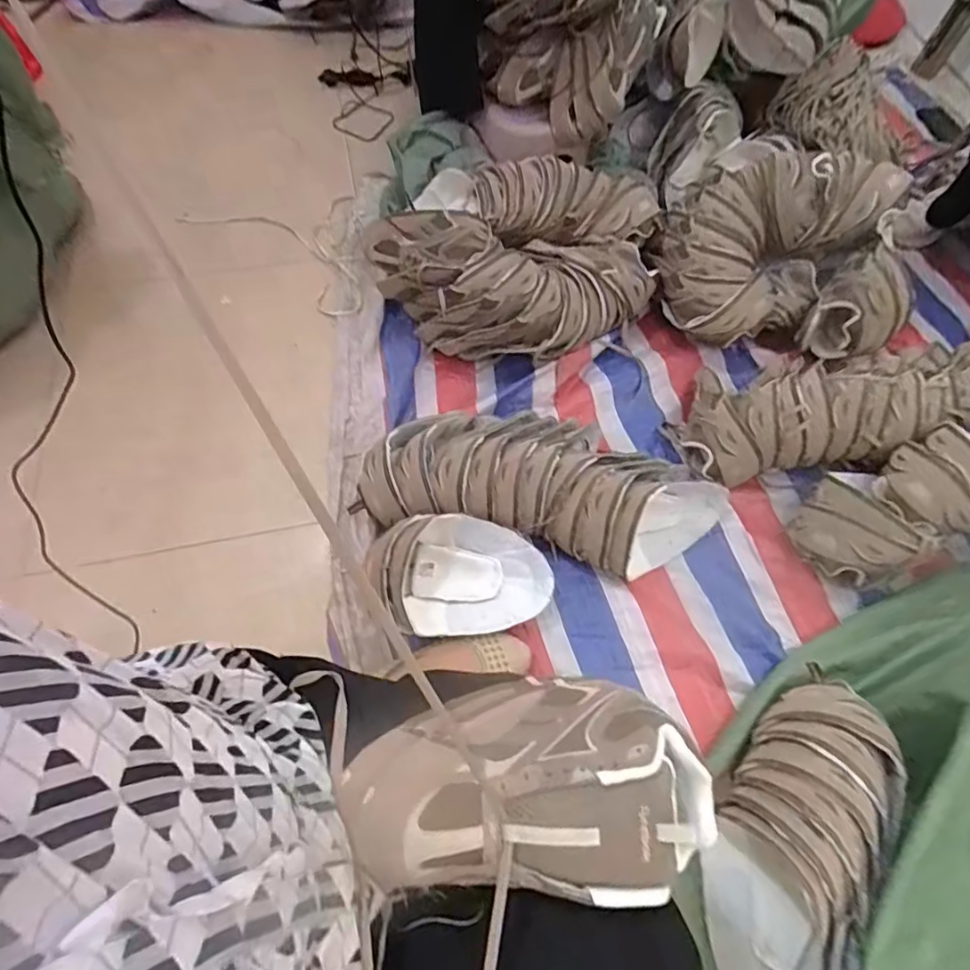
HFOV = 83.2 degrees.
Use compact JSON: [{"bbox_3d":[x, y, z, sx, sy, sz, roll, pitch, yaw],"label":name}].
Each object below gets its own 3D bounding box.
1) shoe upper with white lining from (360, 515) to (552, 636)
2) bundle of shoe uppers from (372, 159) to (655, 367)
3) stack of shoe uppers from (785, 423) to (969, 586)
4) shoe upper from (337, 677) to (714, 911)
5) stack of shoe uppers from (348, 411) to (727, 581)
[{"bbox_3d":[-0.032,0.126,0.789,0.262,0.098,0.148,1,64,-1],"label":"shoe upper with white lining"},{"bbox_3d":[0.054,-0.413,1.027,0.512,0.194,0.342,-3,64,-3],"label":"bundle of shoe uppers"},{"bbox_3d":[0.687,0.016,0.829,0.425,0.118,0.174,-21,65,3],"label":"stack of shoe uppers"},{"bbox_3d":[0.031,0.204,0.373,0.248,0.059,0.133,0,64,-2],"label":"shoe upper"},{"bbox_3d":[0.099,-0.006,0.851,0.553,0.140,0.221,13,64,5],"label":"stack of shoe uppers"}]

